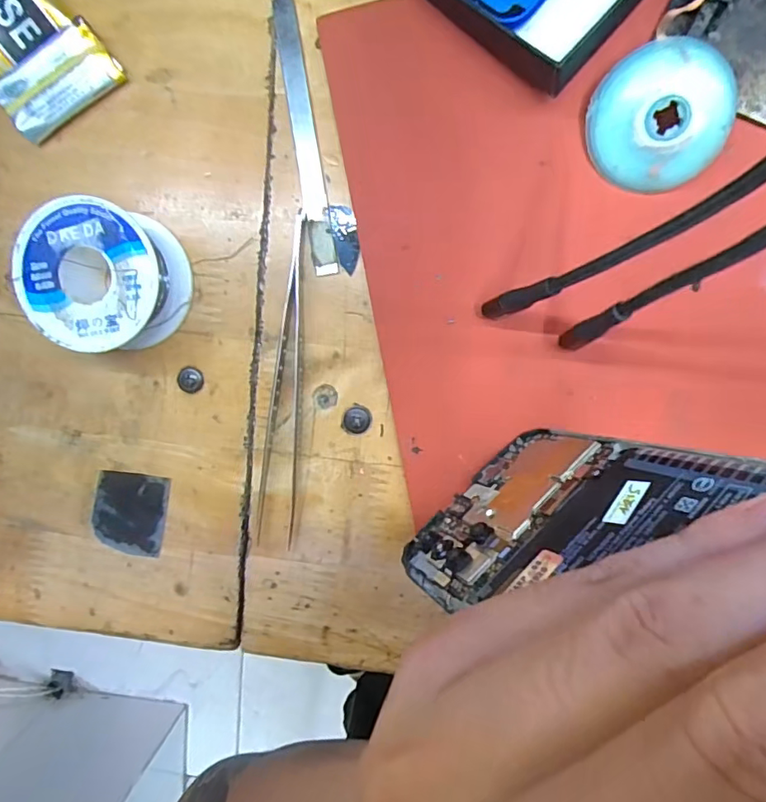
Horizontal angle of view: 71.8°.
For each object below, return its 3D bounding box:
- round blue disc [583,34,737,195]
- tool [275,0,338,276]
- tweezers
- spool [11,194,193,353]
[{"bbox_3d":[0.090,-0.092,0.173,0.042,0.005,0.043,10,120,18],"label":"round blue disc"},{"bbox_3d":[-0.029,-0.099,0.200,0.009,0.004,0.101,-7,97,7],"label":"tool"},{"bbox_3d":[-0.037,-0.005,0.212,0.015,0.009,0.134,9,98,5],"label":"tweezers"},{"bbox_3d":[-0.103,-0.046,0.201,0.050,0.033,0.051,1,98,6],"label":"spool"}]

